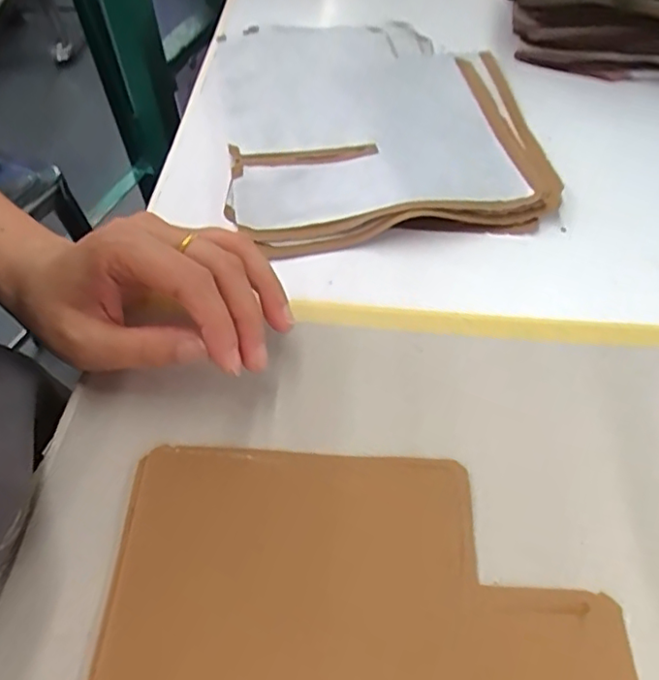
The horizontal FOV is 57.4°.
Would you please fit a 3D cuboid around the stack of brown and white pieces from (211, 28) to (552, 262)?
[{"bbox_3d":[0.028,-0.162,0.421,0.201,0.020,0.253,-7,52,-4],"label":"stack of brown and white pieces"}]

